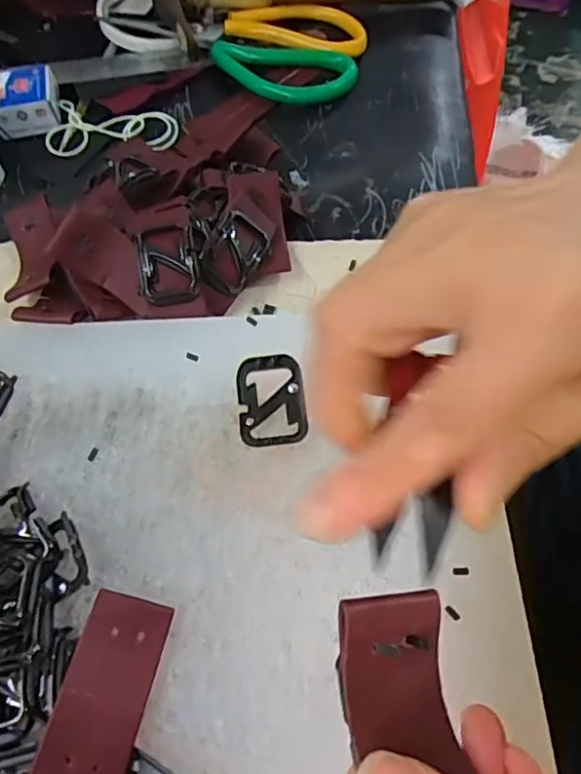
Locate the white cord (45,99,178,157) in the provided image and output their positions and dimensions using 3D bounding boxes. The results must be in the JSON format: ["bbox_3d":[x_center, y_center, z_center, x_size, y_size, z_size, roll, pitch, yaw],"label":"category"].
[{"bbox_3d":[-0.118,-0.172,0.388,0.084,0.005,0.046,2,62,1],"label":"white cord"}]

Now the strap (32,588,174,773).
[{"bbox_3d":[-0.059,0.099,0.188,0.026,0.004,0.062,19,59,-9],"label":"strap"}]

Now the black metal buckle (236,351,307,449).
[{"bbox_3d":[-0.008,0.006,0.239,0.027,0.006,0.041,-8,61,1],"label":"black metal buckle"}]

